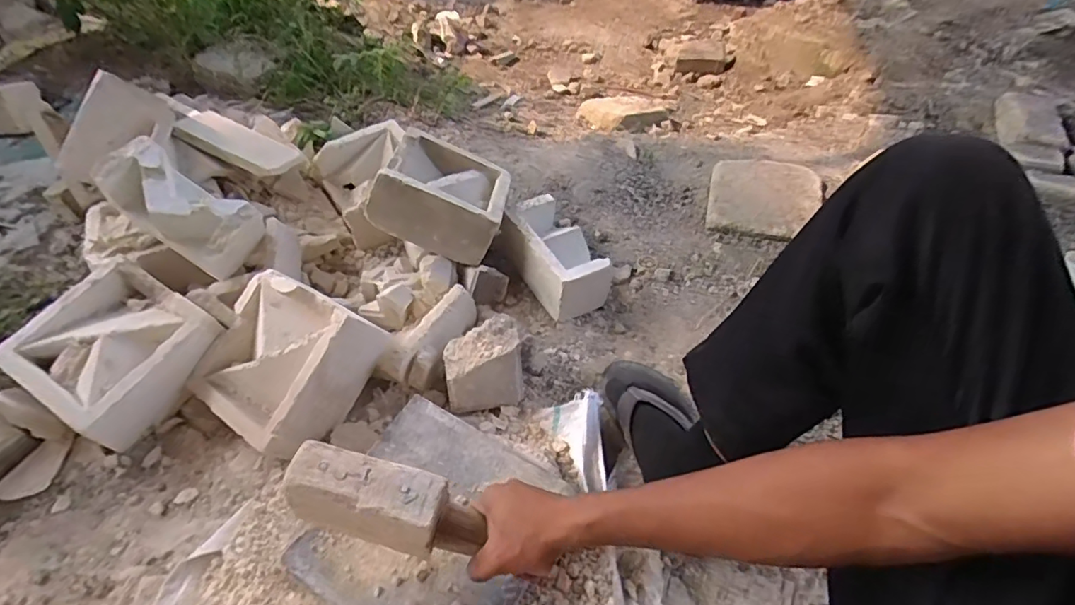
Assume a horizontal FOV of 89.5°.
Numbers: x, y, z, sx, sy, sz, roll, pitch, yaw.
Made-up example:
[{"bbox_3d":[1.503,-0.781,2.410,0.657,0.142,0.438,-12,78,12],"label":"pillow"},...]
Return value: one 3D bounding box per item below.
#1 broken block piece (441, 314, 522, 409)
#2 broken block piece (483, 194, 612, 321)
[{"bbox_3d":[-0.078,0.090,0.783,0.108,0.081,0.109,-8,51,-9],"label":"broken block piece"},{"bbox_3d":[0.019,-0.086,0.931,0.110,0.095,0.210,-21,54,-19],"label":"broken block piece"}]

